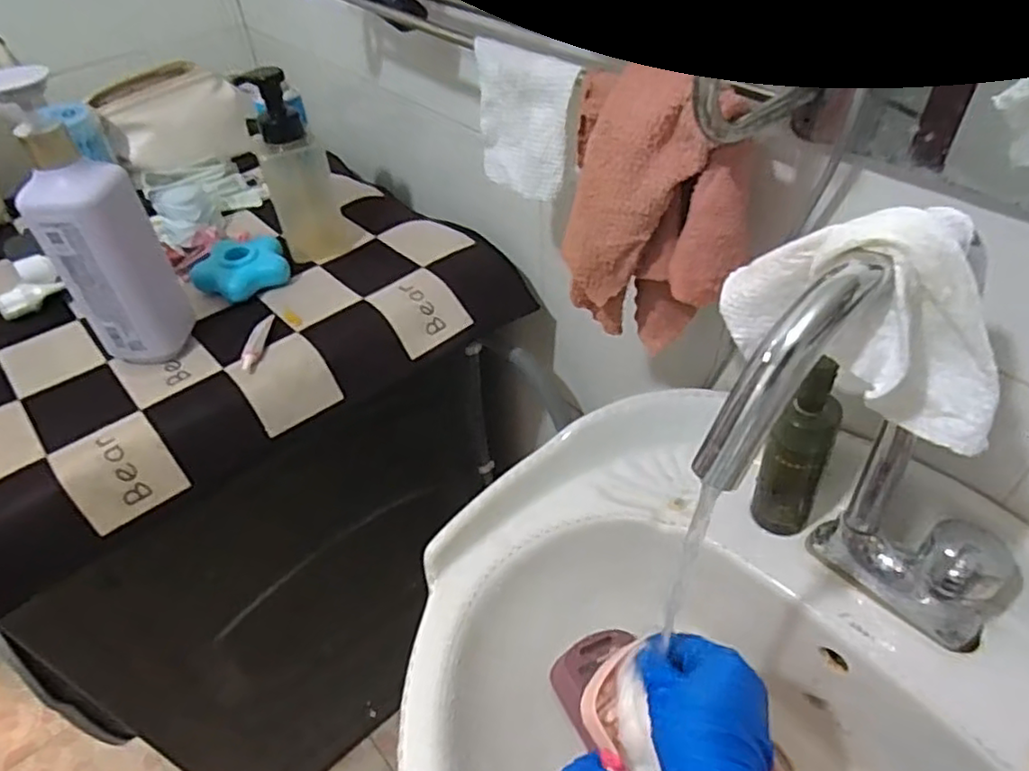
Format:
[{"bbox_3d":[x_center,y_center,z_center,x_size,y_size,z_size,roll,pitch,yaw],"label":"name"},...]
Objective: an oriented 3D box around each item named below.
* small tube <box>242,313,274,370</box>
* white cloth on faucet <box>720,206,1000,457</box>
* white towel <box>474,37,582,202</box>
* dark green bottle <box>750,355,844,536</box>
[{"bbox_3d":[-0.255,-0.044,0.651,0.012,0.011,0.072,1,44,3],"label":"small tube"},{"bbox_3d":[0.164,-0.030,0.306,0.120,0.094,0.053,8,45,10],"label":"white cloth on faucet"},{"bbox_3d":[0.006,-0.212,0.533,0.020,0.109,0.102,-33,52,-27],"label":"white towel"},{"bbox_3d":[0.223,0.055,0.509,0.045,0.162,0.032,33,55,31],"label":"dark green bottle"}]

